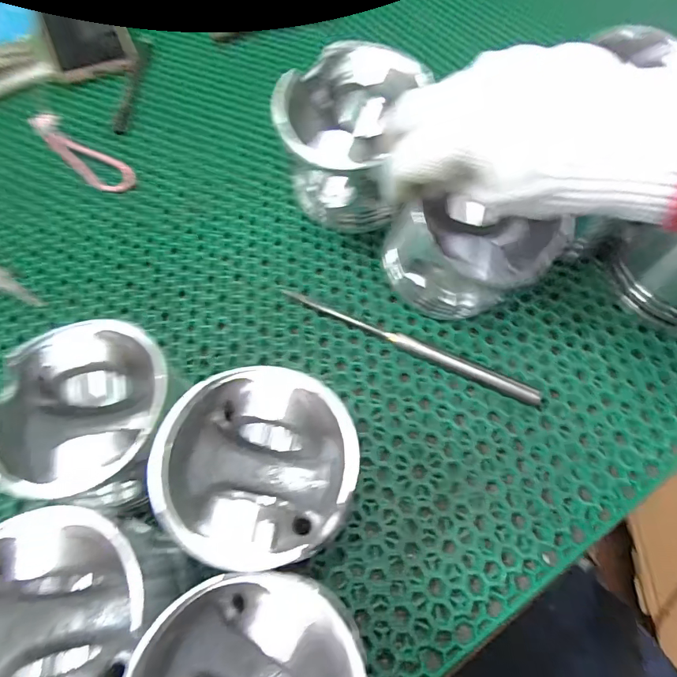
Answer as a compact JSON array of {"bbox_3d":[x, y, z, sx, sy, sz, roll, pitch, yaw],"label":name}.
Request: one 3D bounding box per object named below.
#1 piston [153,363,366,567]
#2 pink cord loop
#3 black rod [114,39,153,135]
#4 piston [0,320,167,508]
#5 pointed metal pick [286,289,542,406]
[{"bbox_3d":[-0.036,0.069,0.229,0.086,0.077,0.086,-1,63,2],"label":"piston"},{"bbox_3d":[-0.233,-0.167,0.398,0.141,0.005,0.031,36,70,18],"label":"pink cord loop"},{"bbox_3d":[-0.203,-0.254,0.441,0.015,0.004,0.145,-2,63,1],"label":"black rod"},{"bbox_3d":[-0.124,0.045,0.244,0.087,0.080,0.086,-1,61,2],"label":"piston"},{"bbox_3d":[0.043,0.004,0.296,0.178,0.011,0.009,24,66,14],"label":"pointed metal pick"}]

